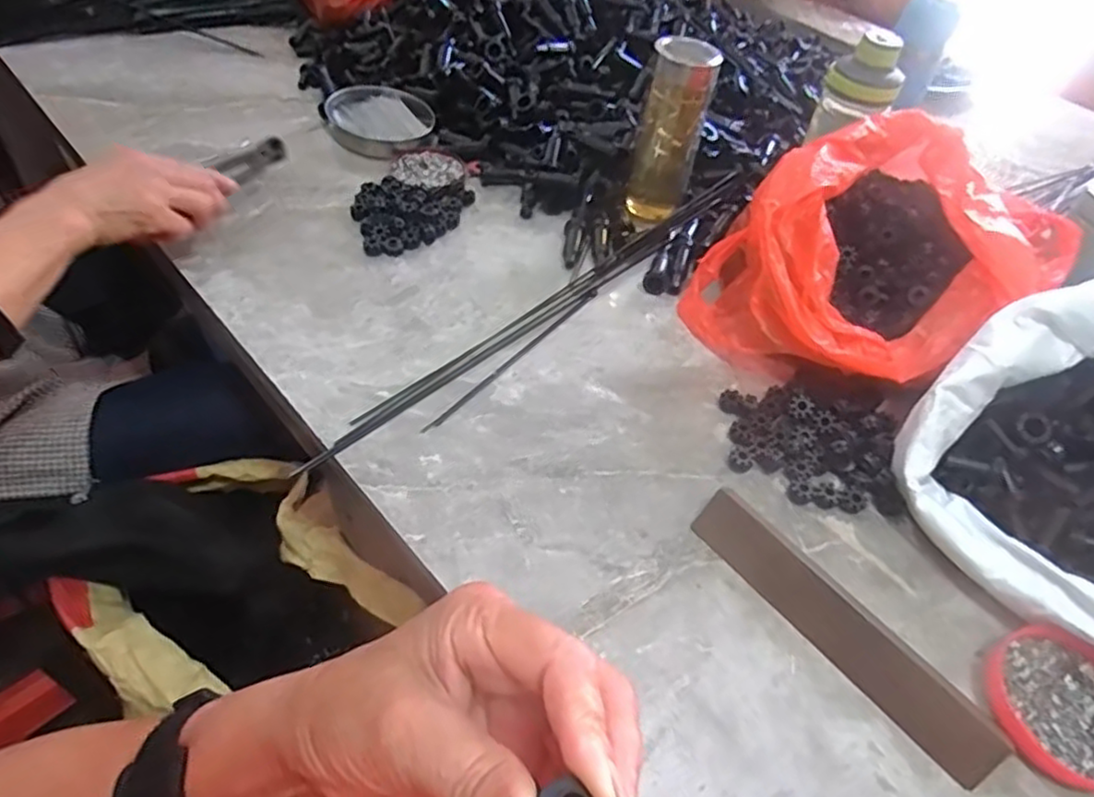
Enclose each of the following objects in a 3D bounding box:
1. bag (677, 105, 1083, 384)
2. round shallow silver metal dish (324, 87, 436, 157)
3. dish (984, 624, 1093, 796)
[{"bbox_3d":[0.300,-0.124,0.604,0.302,0.137,0.201,-25,57,-25],"label":"bag"},{"bbox_3d":[-0.200,-0.330,0.790,0.135,0.016,0.107,35,55,21],"label":"round shallow silver metal dish"},{"bbox_3d":[0.320,0.187,0.409,0.088,0.015,0.091,3,50,-4],"label":"dish"}]

